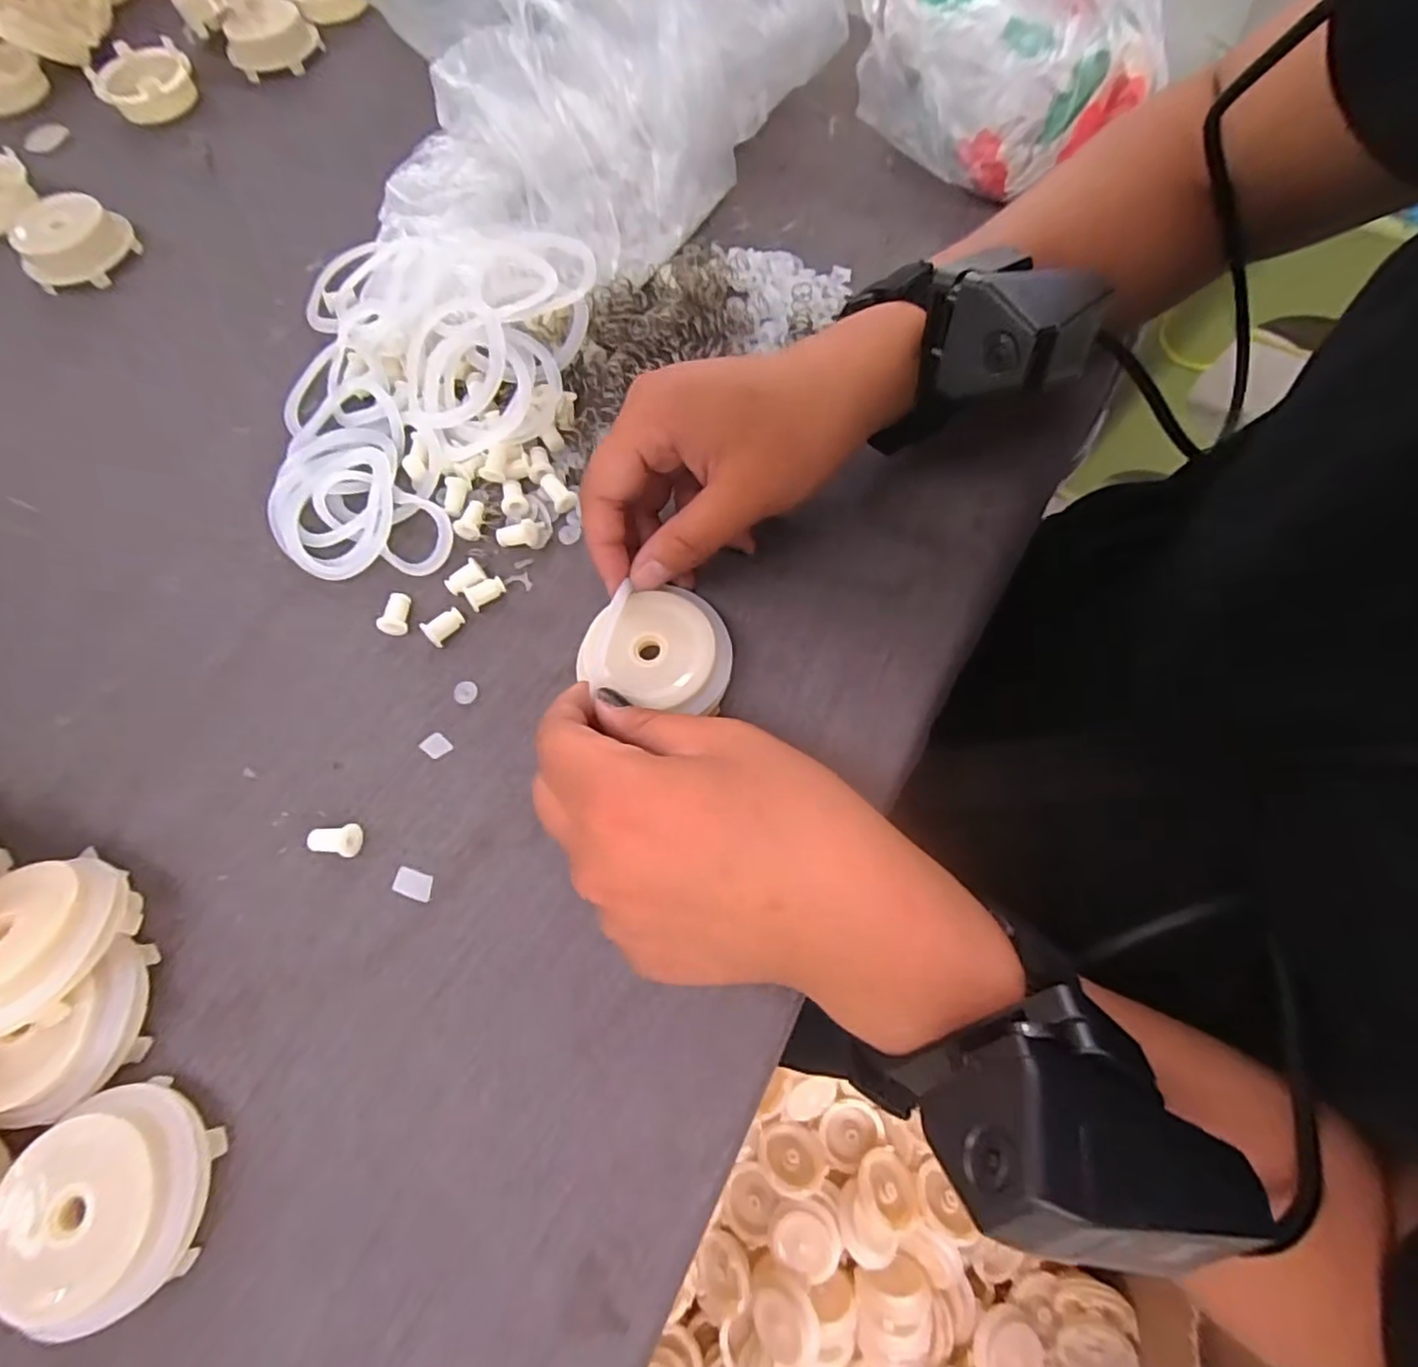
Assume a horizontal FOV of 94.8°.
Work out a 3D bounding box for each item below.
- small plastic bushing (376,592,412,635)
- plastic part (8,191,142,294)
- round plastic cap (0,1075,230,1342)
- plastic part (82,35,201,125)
[{"bbox_3d":[-0.129,-0.029,0.268,0.011,0.008,0.016,0,68,2],"label":"small plastic bushing"},{"bbox_3d":[-0.350,-0.243,0.357,0.049,0.023,0.056,41,75,16],"label":"plastic part"},{"bbox_3d":[-0.175,0.150,0.190,0.049,0.021,0.054,4,68,4],"label":"round plastic cap"},{"bbox_3d":[-0.362,-0.388,0.418,0.057,0.018,0.065,-35,71,-11],"label":"plastic part"}]

